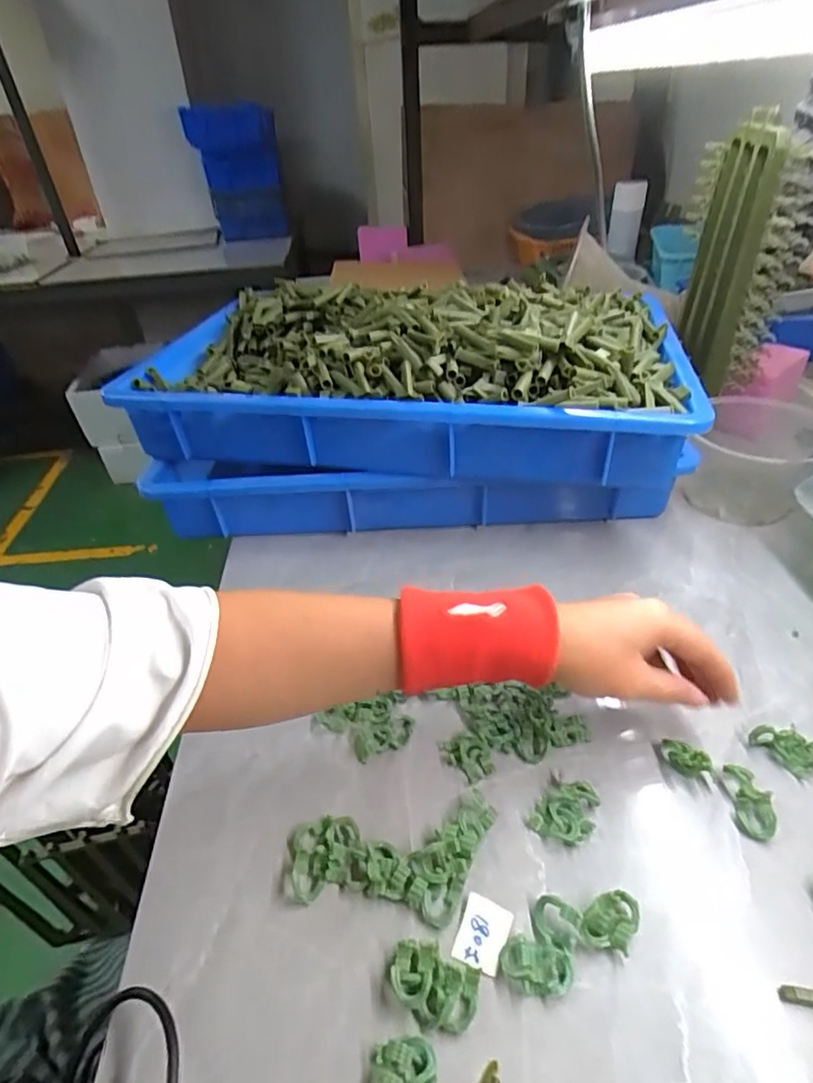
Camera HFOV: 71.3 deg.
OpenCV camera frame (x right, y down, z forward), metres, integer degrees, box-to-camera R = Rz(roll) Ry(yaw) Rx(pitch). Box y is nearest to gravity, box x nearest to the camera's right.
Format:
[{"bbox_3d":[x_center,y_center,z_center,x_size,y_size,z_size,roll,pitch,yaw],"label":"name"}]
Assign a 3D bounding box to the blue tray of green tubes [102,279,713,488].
[{"bbox_3d":[0.000,-0.196,0.627,0.547,0.107,0.320,5,39,11],"label":"blue tray of green tubes"}]

